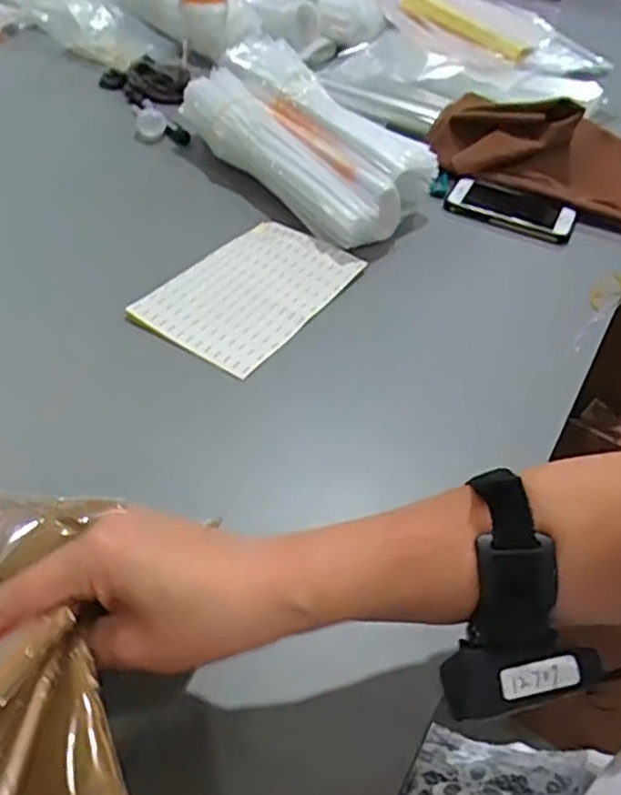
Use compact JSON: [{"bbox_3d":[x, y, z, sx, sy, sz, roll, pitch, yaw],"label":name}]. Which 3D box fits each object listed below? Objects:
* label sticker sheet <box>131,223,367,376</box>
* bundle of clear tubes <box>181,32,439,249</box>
[{"bbox_3d":[-0.052,-0.098,0.637,0.122,0.010,0.190,30,55,18],"label":"label sticker sheet"},{"bbox_3d":[-0.008,-0.272,0.747,0.134,0.097,0.288,-31,56,-31],"label":"bundle of clear tubes"}]

